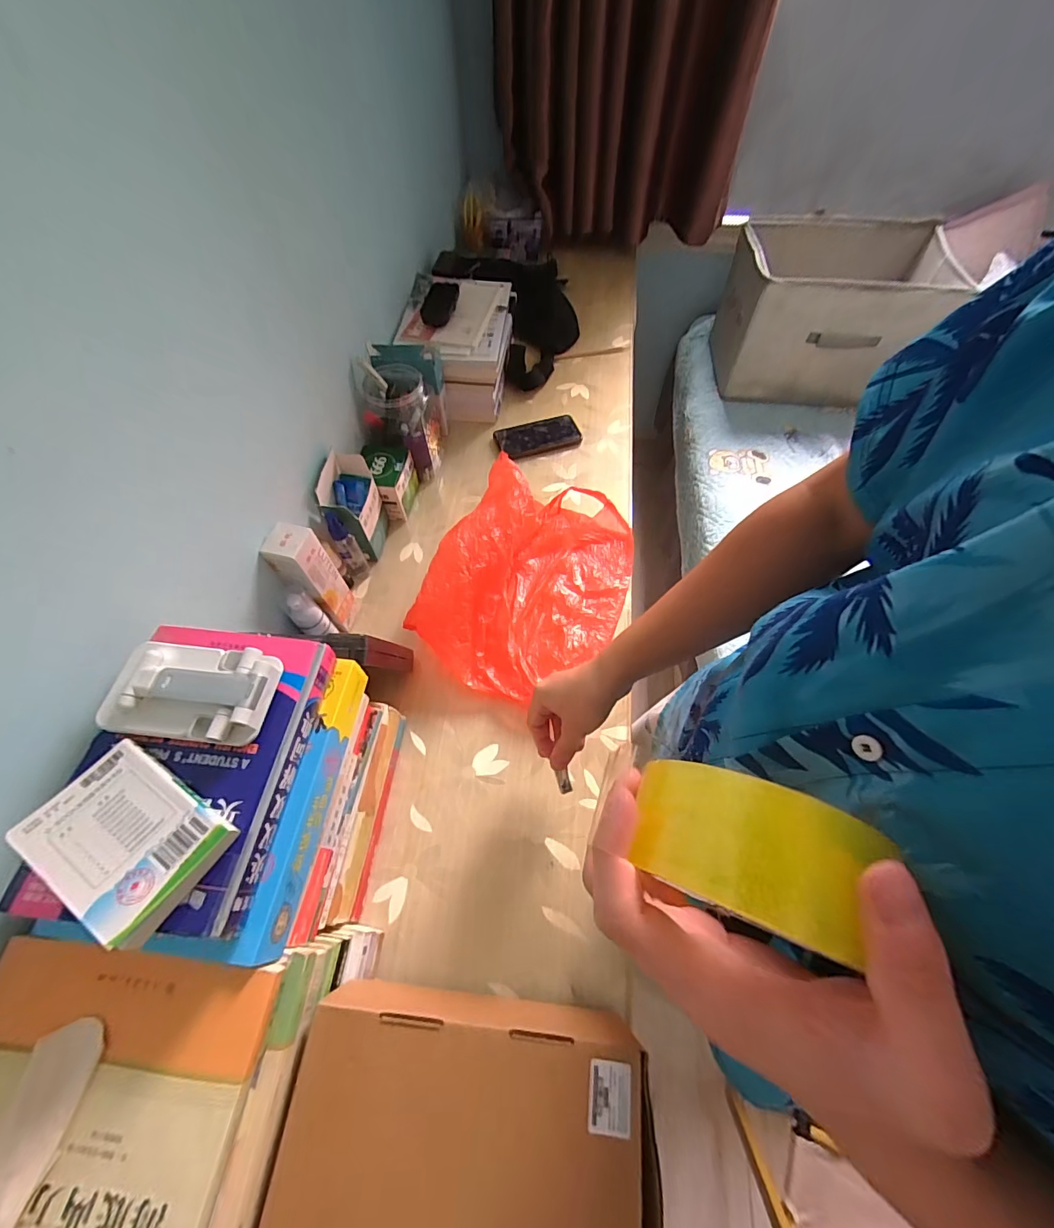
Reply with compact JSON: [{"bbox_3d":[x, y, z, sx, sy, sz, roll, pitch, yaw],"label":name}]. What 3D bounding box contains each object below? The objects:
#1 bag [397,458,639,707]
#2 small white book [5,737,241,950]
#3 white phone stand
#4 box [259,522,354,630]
[{"bbox_3d":[0.015,-0.067,0.643,0.246,0.118,0.360,22,63,12],"label":"bag"},{"bbox_3d":[-0.238,0.131,0.273,0.107,0.020,0.070,29,65,15],"label":"small white book"},{"bbox_3d":[-0.229,0.051,0.318,0.102,0.024,0.065,5,61,3],"label":"white phone stand"},{"bbox_3d":[-0.266,-0.040,0.587,0.046,0.172,0.047,6,61,4],"label":"box"}]

